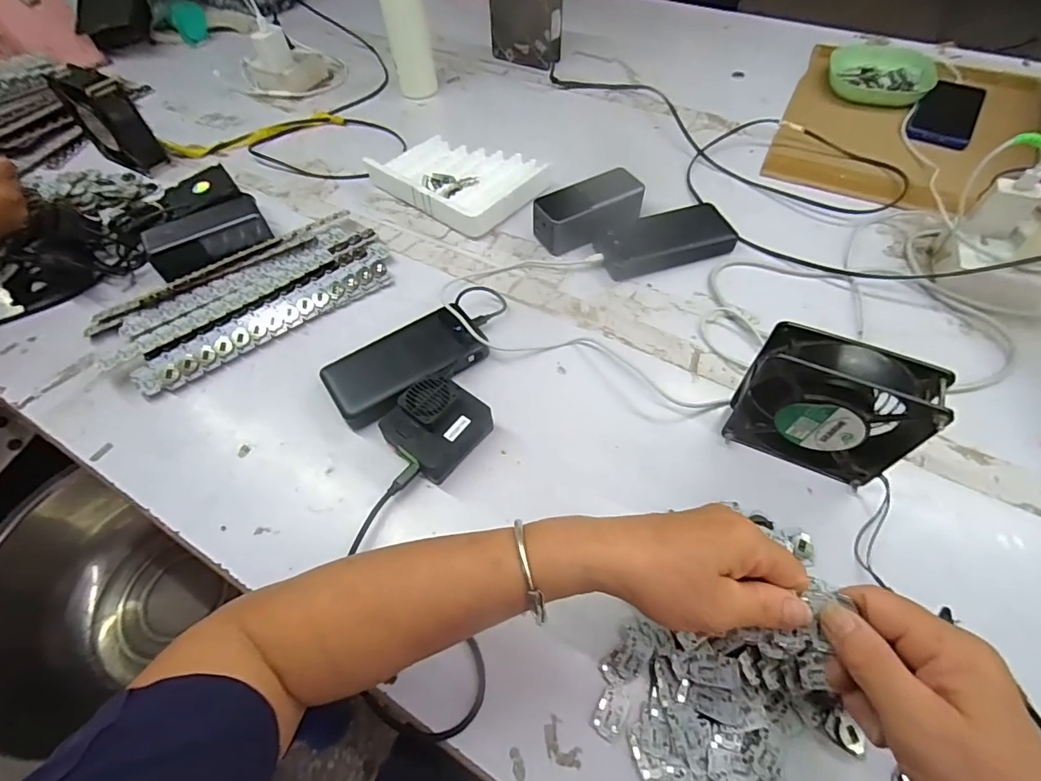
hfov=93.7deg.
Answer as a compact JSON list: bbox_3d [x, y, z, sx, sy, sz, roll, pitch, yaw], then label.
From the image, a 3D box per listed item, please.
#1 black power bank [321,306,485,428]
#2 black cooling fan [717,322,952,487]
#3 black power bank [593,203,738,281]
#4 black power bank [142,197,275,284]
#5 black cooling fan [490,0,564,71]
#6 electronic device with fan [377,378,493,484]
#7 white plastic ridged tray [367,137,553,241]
[{"bbox_3d":[-0.113,-0.027,0.490,0.155,0.028,0.082,-29,59,-17],"label":"black power bank"},{"bbox_3d":[0.241,0.016,0.390,0.121,0.114,0.048,22,59,16],"label":"black cooling fan"},{"bbox_3d":[0.169,-0.179,0.581,0.154,0.022,0.082,-15,56,-8],"label":"black power bank"},{"bbox_3d":[-0.368,-0.184,0.575,0.131,0.030,0.057,-33,61,-19],"label":"black power bank"},{"bbox_3d":[0.009,-0.626,0.828,0.134,0.128,0.033,33,64,21],"label":"black cooling fan"},{"bbox_3d":[-0.074,0.031,0.435,0.072,0.045,0.075,36,64,23],"label":"electronic device with fan"},{"bbox_3d":[-0.080,-0.289,0.659,0.214,0.036,0.159,38,65,25],"label":"white plastic ridged tray"}]

